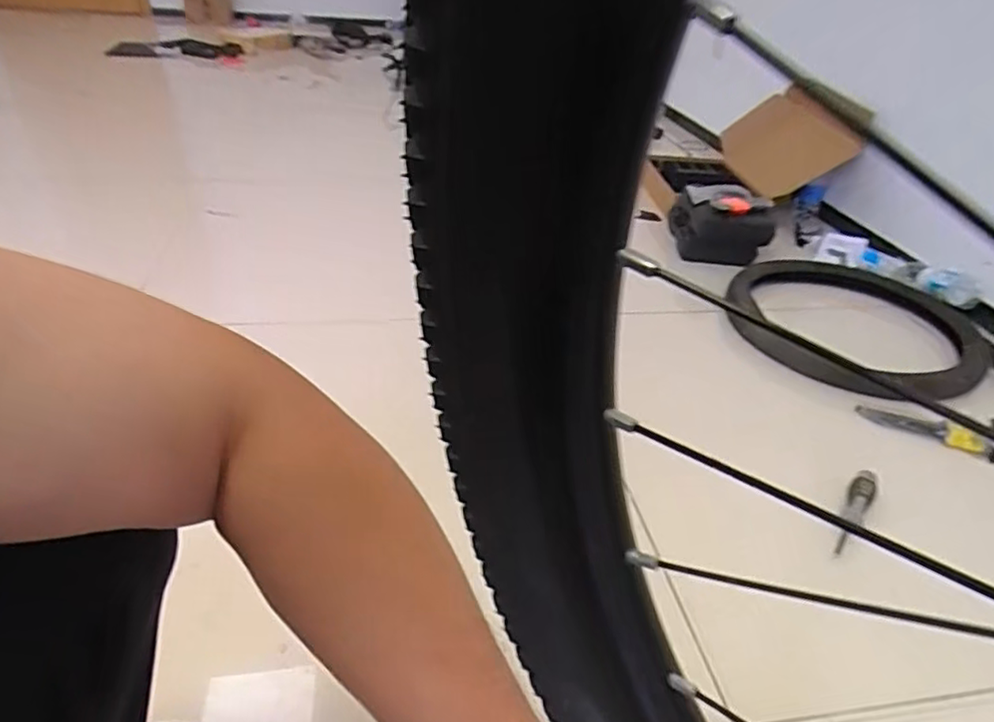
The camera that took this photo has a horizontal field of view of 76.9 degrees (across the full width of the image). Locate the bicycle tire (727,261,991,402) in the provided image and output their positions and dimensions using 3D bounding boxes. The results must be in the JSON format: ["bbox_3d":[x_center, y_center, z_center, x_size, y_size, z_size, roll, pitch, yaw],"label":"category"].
[{"bbox_3d":[0.675,-0.075,1.189,0.447,0.053,0.417,13,36,11],"label":"bicycle tire"}]

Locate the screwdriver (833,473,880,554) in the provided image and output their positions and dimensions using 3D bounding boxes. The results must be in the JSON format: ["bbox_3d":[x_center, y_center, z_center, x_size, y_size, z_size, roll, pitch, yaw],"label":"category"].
[{"bbox_3d":[0.481,0.196,0.840,0.034,0.037,0.159,29,42,30],"label":"screwdriver"}]

